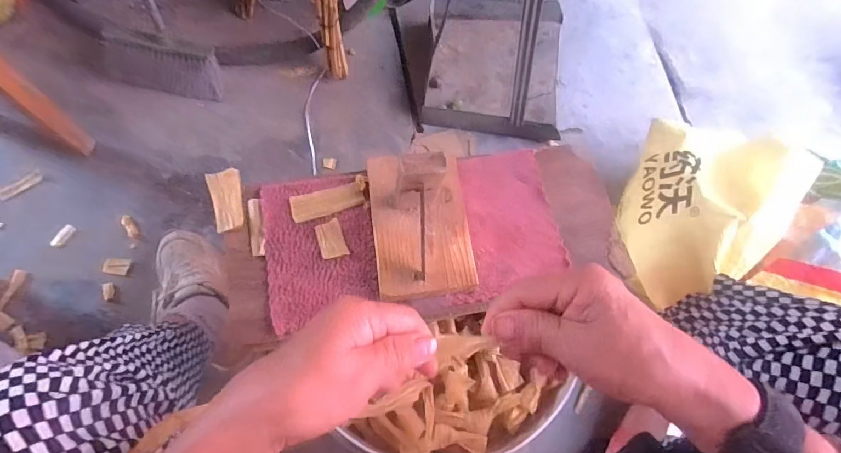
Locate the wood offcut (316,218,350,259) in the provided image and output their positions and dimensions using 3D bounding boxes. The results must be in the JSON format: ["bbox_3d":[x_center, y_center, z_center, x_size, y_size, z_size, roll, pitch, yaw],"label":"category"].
[{"bbox_3d":[-0.085,0.012,0.409,0.024,0.006,0.037,-19,72,-9],"label":"wood offcut"}]

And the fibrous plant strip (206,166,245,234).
[{"bbox_3d":[-0.191,-0.027,0.423,0.029,0.007,0.068,-13,65,-22],"label":"fibrous plant strip"}]

